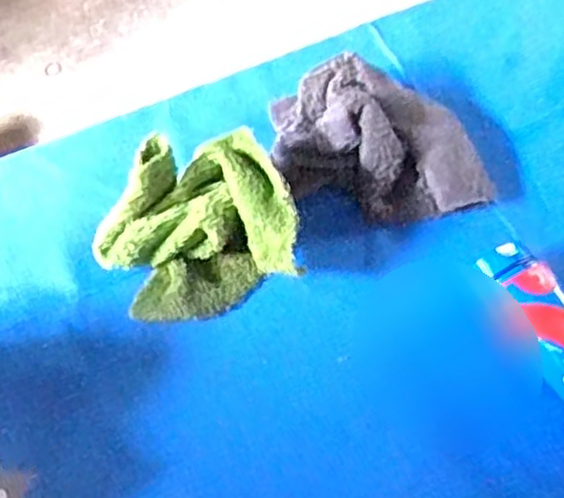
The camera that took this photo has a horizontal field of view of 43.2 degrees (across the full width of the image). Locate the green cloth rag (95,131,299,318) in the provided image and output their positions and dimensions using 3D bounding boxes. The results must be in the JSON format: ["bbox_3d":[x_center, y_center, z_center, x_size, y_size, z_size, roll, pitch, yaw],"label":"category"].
[{"bbox_3d":[-0.041,-0.012,0.322,0.085,0.052,0.071,-16,61,-14],"label":"green cloth rag"}]

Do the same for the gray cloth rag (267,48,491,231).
[{"bbox_3d":[0.049,-0.055,0.362,0.119,0.037,0.079,21,59,8],"label":"gray cloth rag"}]

